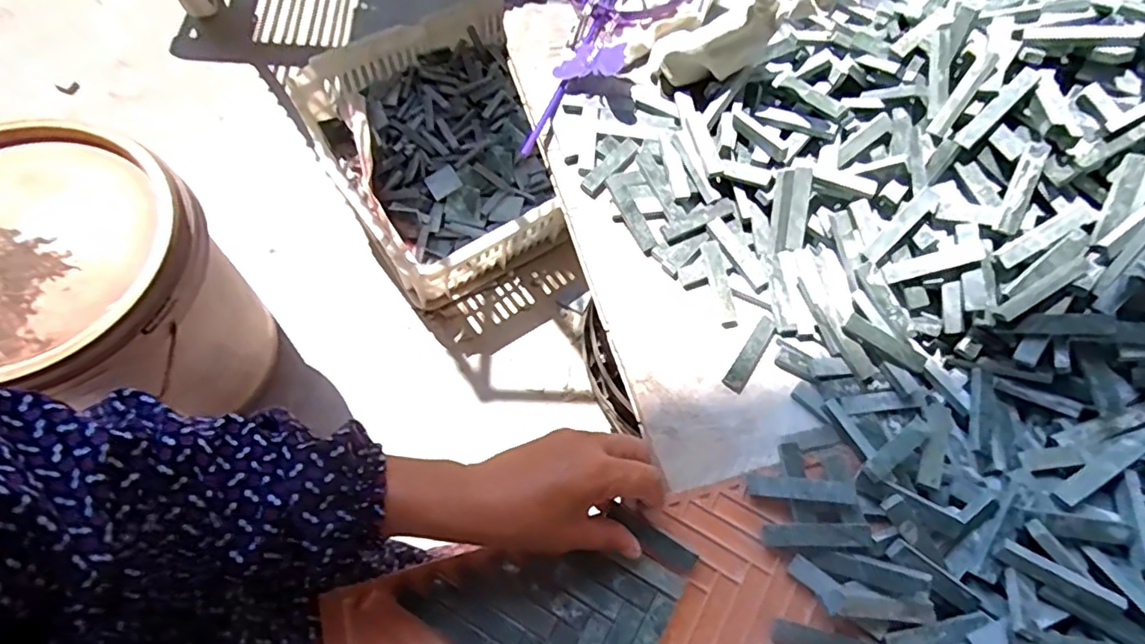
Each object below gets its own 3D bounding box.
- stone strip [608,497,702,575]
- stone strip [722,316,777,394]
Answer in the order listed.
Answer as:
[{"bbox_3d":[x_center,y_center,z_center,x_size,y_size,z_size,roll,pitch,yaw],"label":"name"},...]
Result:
[{"bbox_3d":[0.050,0.136,0.372,0.059,0.008,0.017,36,75,8],"label":"stone strip"},{"bbox_3d":[0.129,0.023,0.425,0.015,0.005,0.059,35,69,9],"label":"stone strip"}]

